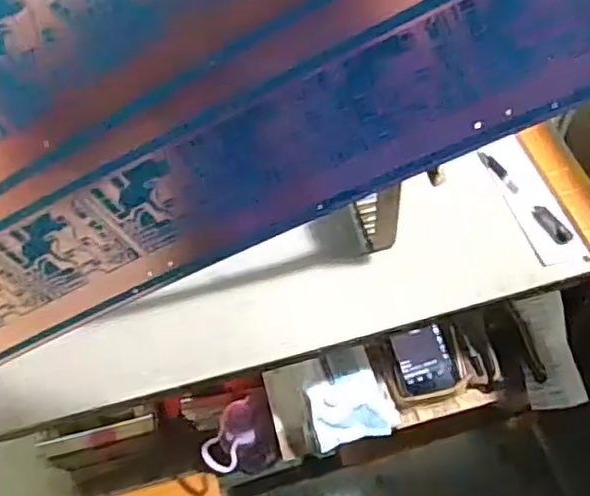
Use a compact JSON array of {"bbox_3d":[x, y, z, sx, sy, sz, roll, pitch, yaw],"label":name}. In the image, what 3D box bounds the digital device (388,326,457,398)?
[{"bbox_3d":[0.167,0.146,0.855,0.068,0.018,0.082,-14,77,5],"label":"digital device"}]

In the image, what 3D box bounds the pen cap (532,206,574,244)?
[{"bbox_3d":[0.275,-0.025,0.706,0.020,0.007,0.051,-26,61,-11],"label":"pen cap"}]

